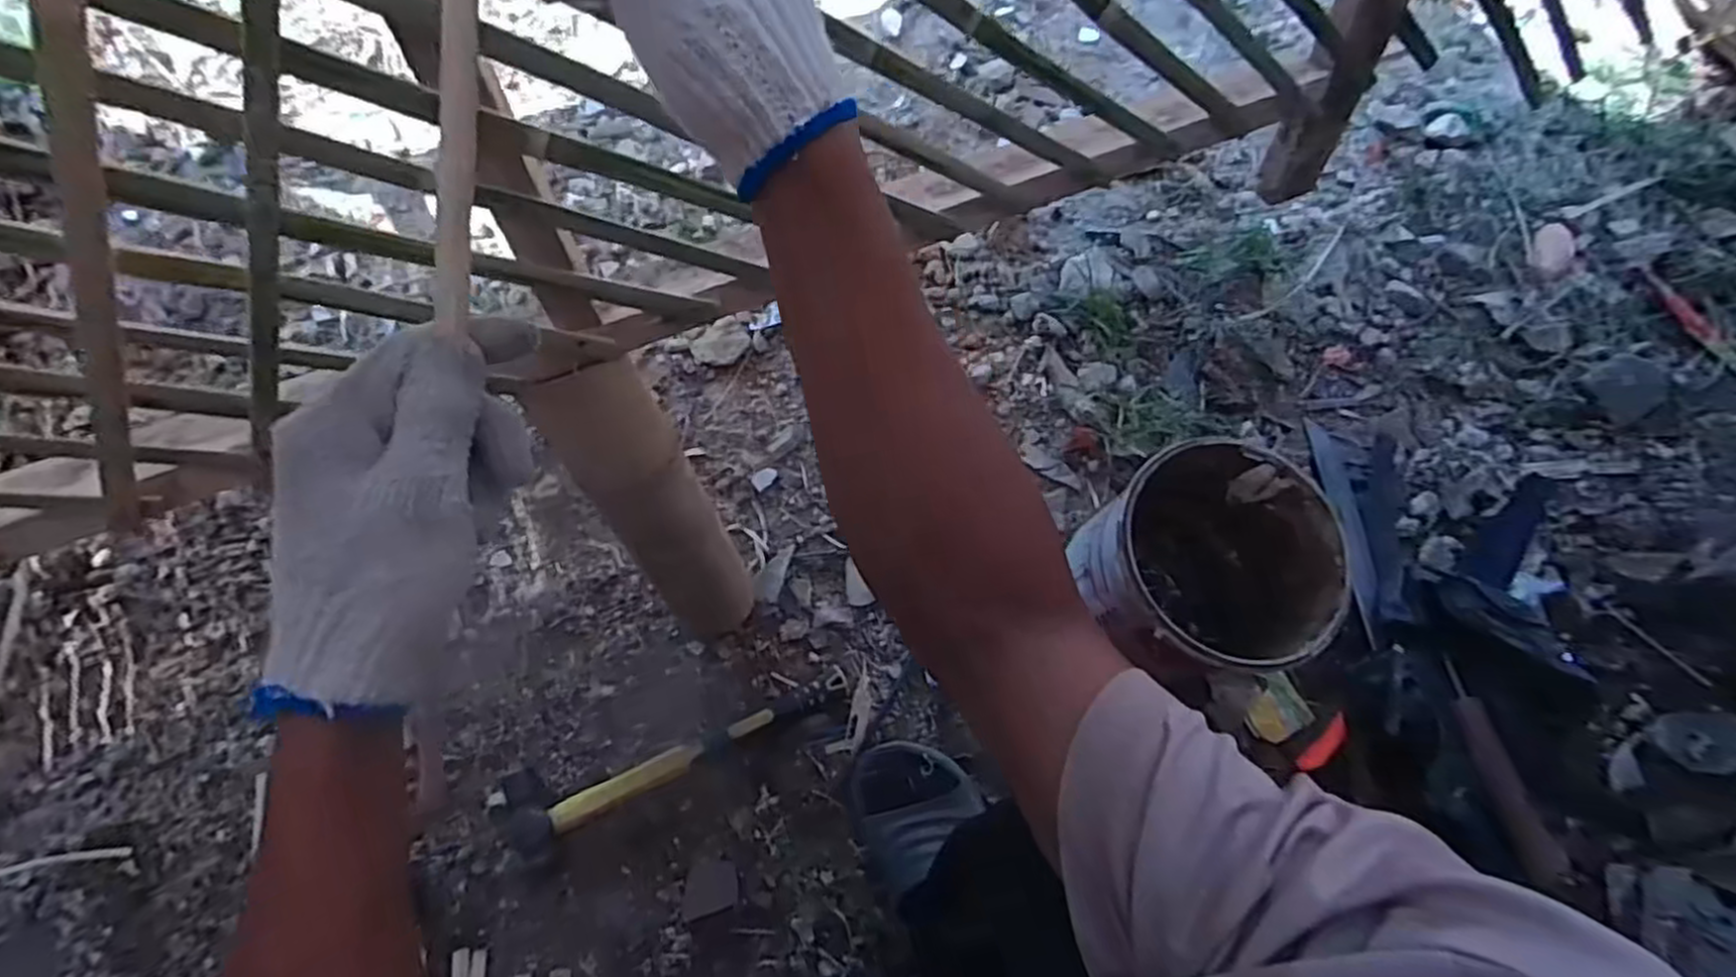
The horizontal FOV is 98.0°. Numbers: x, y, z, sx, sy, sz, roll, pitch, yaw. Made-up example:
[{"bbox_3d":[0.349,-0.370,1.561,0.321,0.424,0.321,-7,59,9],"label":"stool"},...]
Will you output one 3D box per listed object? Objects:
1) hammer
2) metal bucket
[{"bbox_3d":[-0.167,0.250,0.688,0.314,0.026,0.080,-14,75,-9],"label":"hammer"},{"bbox_3d":[0.291,0.069,0.666,0.199,0.180,0.185,2,73,-5],"label":"metal bucket"}]

